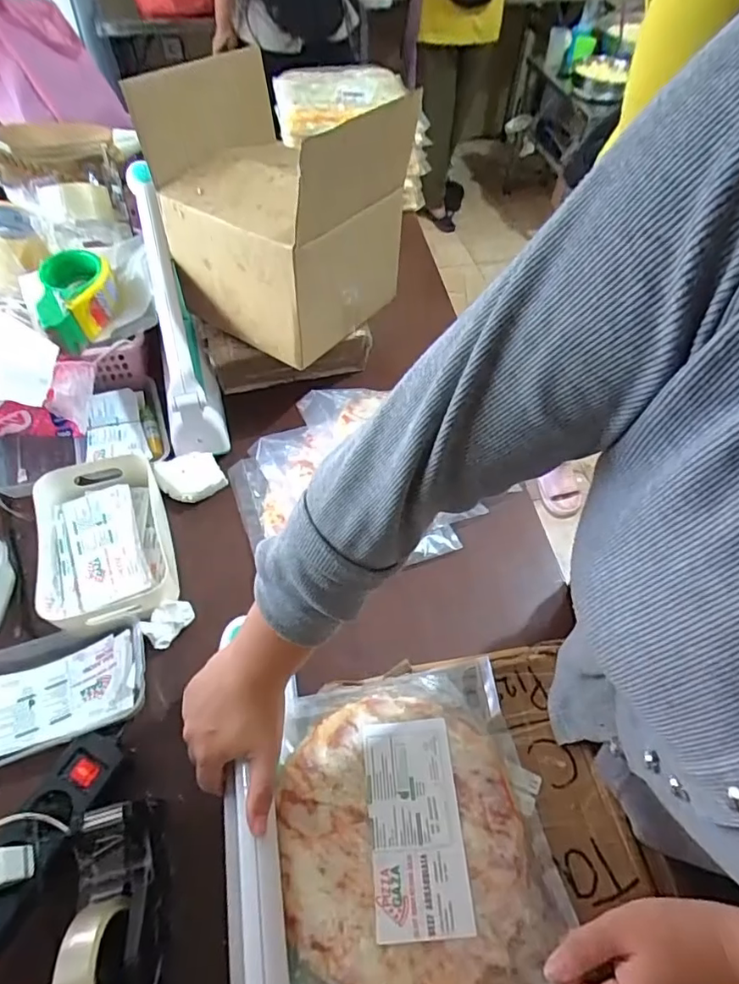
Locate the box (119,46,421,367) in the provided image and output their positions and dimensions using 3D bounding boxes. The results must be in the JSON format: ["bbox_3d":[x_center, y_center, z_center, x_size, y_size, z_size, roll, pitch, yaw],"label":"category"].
[{"bbox_3d":[-0.121,-0.368,0.701,0.274,0.263,0.205,32,60,18],"label":"box"}]

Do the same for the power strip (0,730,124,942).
[{"bbox_3d":[-0.303,0.326,0.453,0.065,0.038,0.238,24,58,14],"label":"power strip"}]

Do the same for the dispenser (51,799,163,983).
[{"bbox_3d":[-0.200,0.340,0.430,0.060,0.077,0.155,-7,56,-7],"label":"dispenser"}]

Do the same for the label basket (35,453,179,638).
[{"bbox_3d":[-0.322,0.066,0.645,0.147,0.060,0.212,-16,58,-13],"label":"label basket"}]

